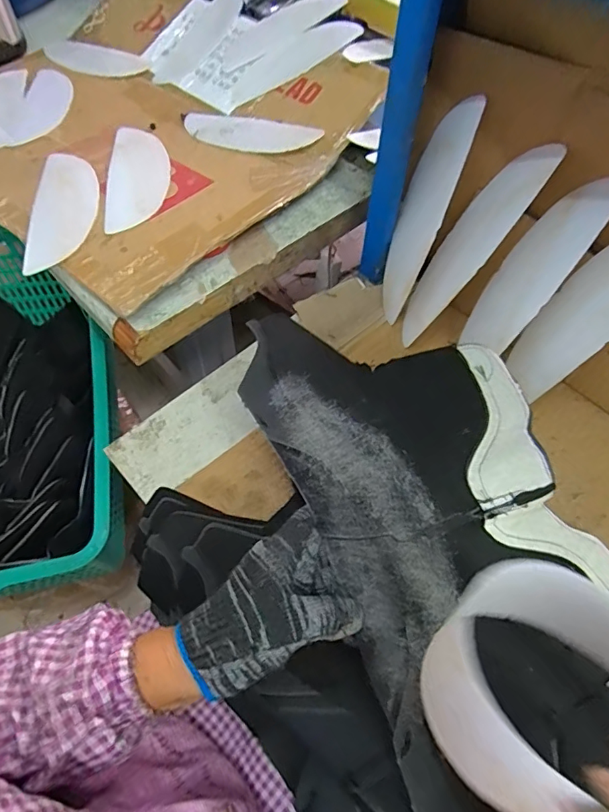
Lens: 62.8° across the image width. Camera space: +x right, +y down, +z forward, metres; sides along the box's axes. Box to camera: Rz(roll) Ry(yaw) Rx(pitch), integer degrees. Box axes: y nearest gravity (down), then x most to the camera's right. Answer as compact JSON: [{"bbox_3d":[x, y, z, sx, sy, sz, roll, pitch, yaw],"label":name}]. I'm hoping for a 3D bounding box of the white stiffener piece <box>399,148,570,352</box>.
[{"bbox_3d":[0.165,-0.161,0.506,0.011,0.219,0.070,15,42,-22],"label":"white stiffener piece"}]

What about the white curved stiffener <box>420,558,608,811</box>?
[{"bbox_3d":[0.102,0.124,0.220,0.089,0.060,0.092,0,60,0],"label":"white curved stiffener"}]

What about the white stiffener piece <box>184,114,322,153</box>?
[{"bbox_3d":[-0.072,-0.356,0.649,0.185,0.006,0.062,17,61,10],"label":"white stiffener piece"}]

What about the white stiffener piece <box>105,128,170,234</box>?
[{"bbox_3d":[-0.201,-0.280,0.605,0.071,0.005,0.208,-7,60,-4],"label":"white stiffener piece"}]

